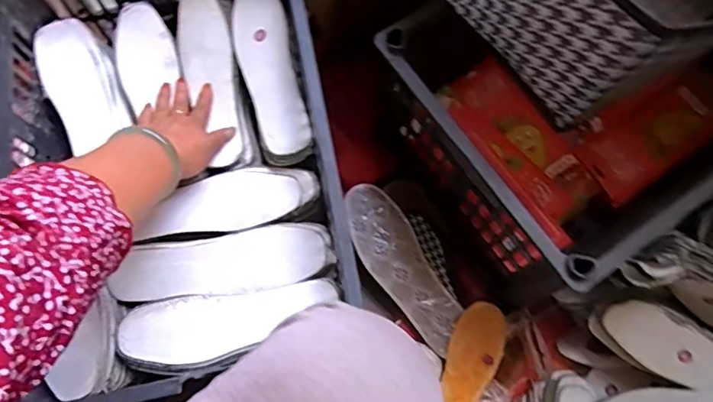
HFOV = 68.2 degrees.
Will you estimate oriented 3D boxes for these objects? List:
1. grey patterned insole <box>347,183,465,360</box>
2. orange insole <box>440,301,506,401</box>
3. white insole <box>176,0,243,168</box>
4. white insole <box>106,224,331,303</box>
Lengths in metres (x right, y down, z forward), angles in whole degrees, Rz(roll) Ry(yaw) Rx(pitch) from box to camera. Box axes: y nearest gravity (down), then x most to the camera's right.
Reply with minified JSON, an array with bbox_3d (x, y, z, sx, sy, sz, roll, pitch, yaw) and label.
[{"bbox_3d":[0.060,0.089,0.723,0.079,0.029,0.242,-29,74,-8],"label":"grey patterned insole"},{"bbox_3d":[0.145,0.219,0.684,0.063,0.008,0.190,22,85,6],"label":"orange insole"},{"bbox_3d":[-0.177,-0.150,0.647,0.066,0.024,0.220,-15,83,-4],"label":"white insole"},{"bbox_3d":[-0.147,0.069,0.571,0.228,0.014,0.065,-8,73,-2],"label":"white insole"}]

